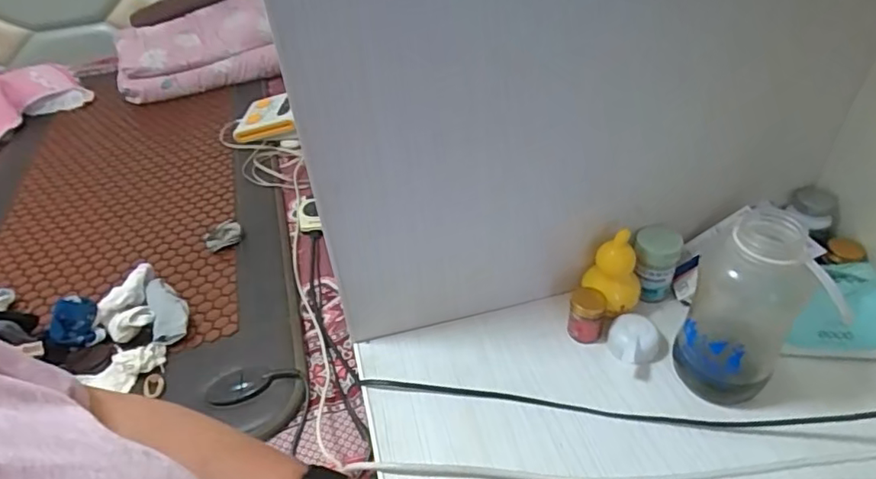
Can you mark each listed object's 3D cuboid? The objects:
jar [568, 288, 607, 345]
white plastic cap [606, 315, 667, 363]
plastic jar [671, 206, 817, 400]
[{"bbox_3d":[0.167,0.086,0.631,0.036,0.053,0.044,10,42,17],"label":"jar"},{"bbox_3d":[0.213,0.108,0.608,0.059,0.034,0.049,-12,40,-9],"label":"white plastic cap"},{"bbox_3d":[0.278,0.074,0.529,0.070,0.189,0.070,-3,40,2],"label":"plastic jar"}]

